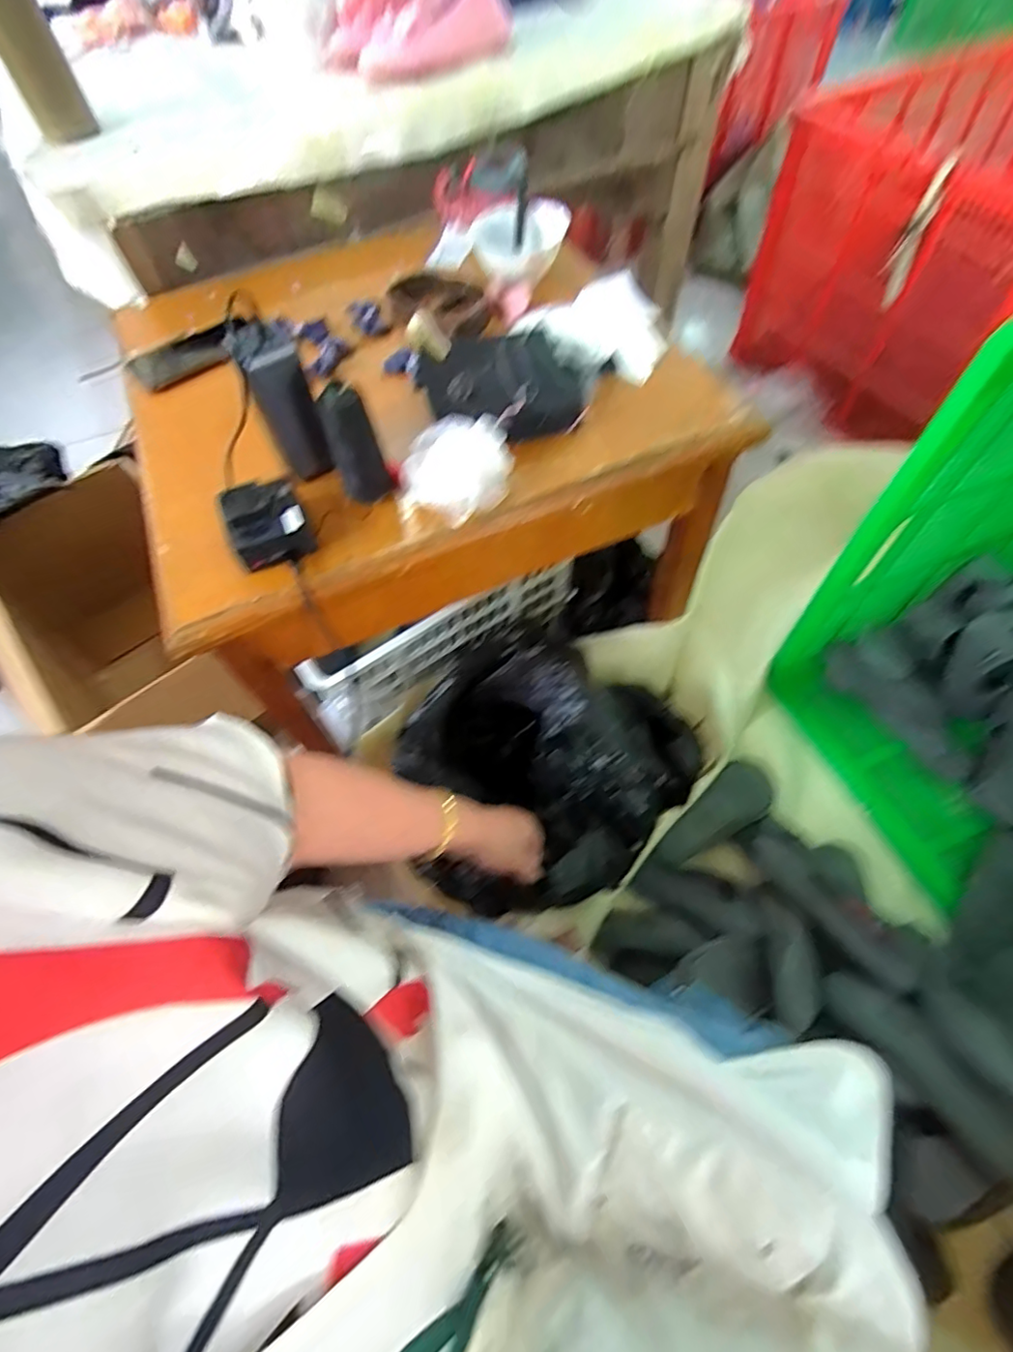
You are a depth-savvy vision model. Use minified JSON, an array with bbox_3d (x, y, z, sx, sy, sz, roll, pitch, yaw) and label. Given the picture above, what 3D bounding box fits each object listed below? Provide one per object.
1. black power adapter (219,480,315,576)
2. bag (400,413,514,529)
[{"bbox_3d":[-0.218,-0.142,0.519,0.070,0.043,0.075,-22,61,-10],"label":"black power adapter"},{"bbox_3d":[-0.046,-0.194,0.532,0.100,0.052,0.084,-4,59,0],"label":"bag"}]

